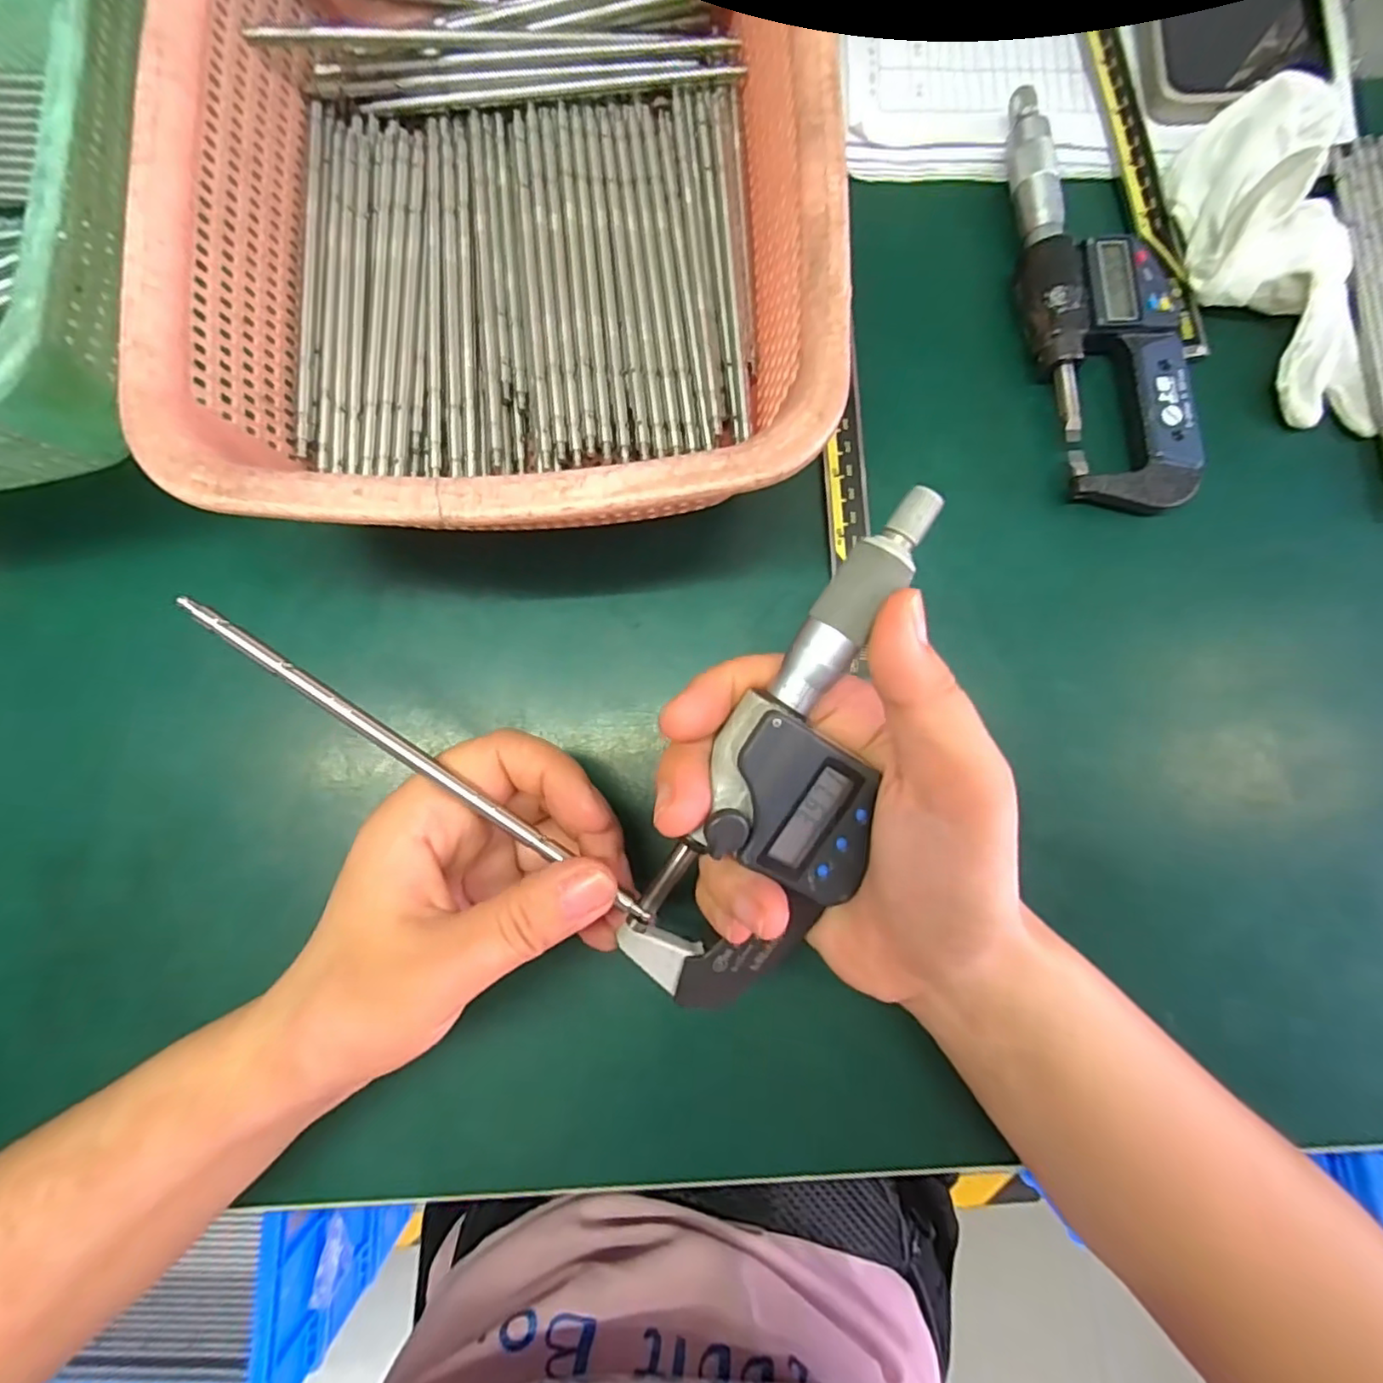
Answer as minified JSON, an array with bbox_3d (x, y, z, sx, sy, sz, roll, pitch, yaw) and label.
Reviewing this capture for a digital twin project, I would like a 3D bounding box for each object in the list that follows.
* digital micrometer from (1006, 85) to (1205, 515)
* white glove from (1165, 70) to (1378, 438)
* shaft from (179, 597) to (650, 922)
[{"bbox_3d":[0.166,-0.159,0.253,0.061,0.018,0.171,-2,82,0],"label":"digital micrometer"},{"bbox_3d":[0.236,-0.174,0.244,0.063,0.022,0.135,-7,82,-1],"label":"white glove"},{"bbox_3d":[-0.080,0.019,0.182,0.163,0.005,0.004,34,84,1],"label":"shaft"}]

